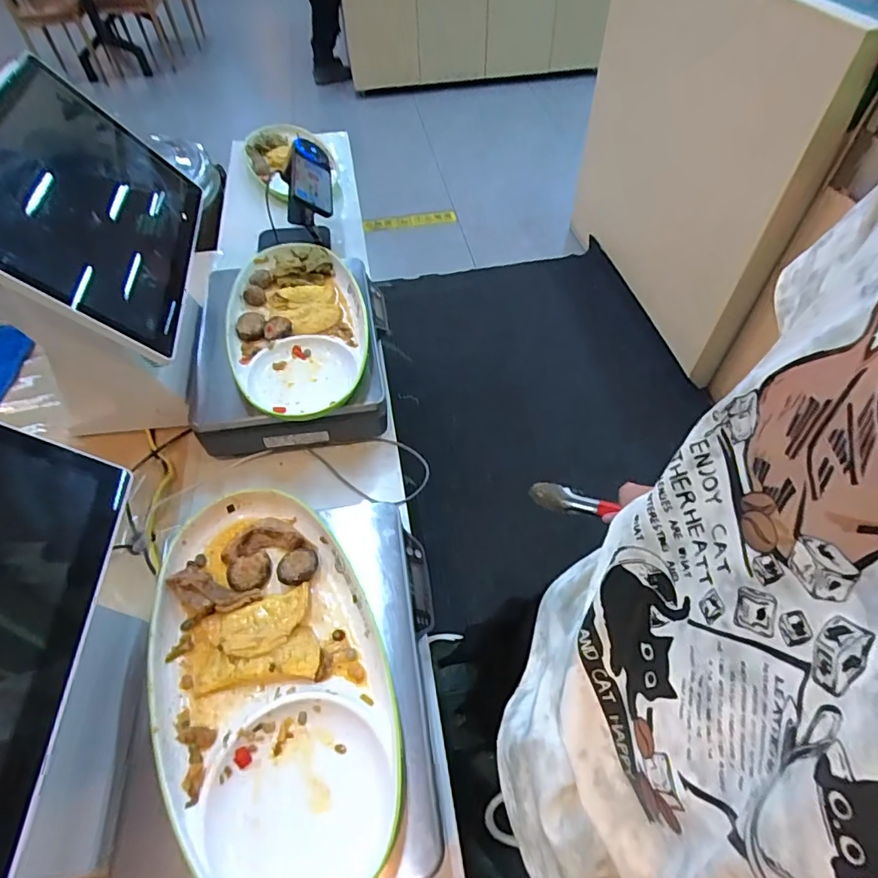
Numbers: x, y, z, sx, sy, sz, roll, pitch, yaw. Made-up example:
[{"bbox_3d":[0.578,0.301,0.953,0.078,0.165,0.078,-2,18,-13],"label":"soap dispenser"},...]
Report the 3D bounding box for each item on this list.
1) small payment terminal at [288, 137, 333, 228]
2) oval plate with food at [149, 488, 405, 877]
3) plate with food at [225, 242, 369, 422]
[{"bbox_3d":[-0.243,-0.466,0.942,0.064,0.086,0.227,-35,45,31],"label":"small payment terminal"},{"bbox_3d":[-0.152,0.202,0.468,0.193,0.040,0.362,-17,59,-10],"label":"oval plate with food"},{"bbox_3d":[-0.199,-0.160,0.740,0.195,0.030,0.324,-18,60,-11],"label":"plate with food"}]

